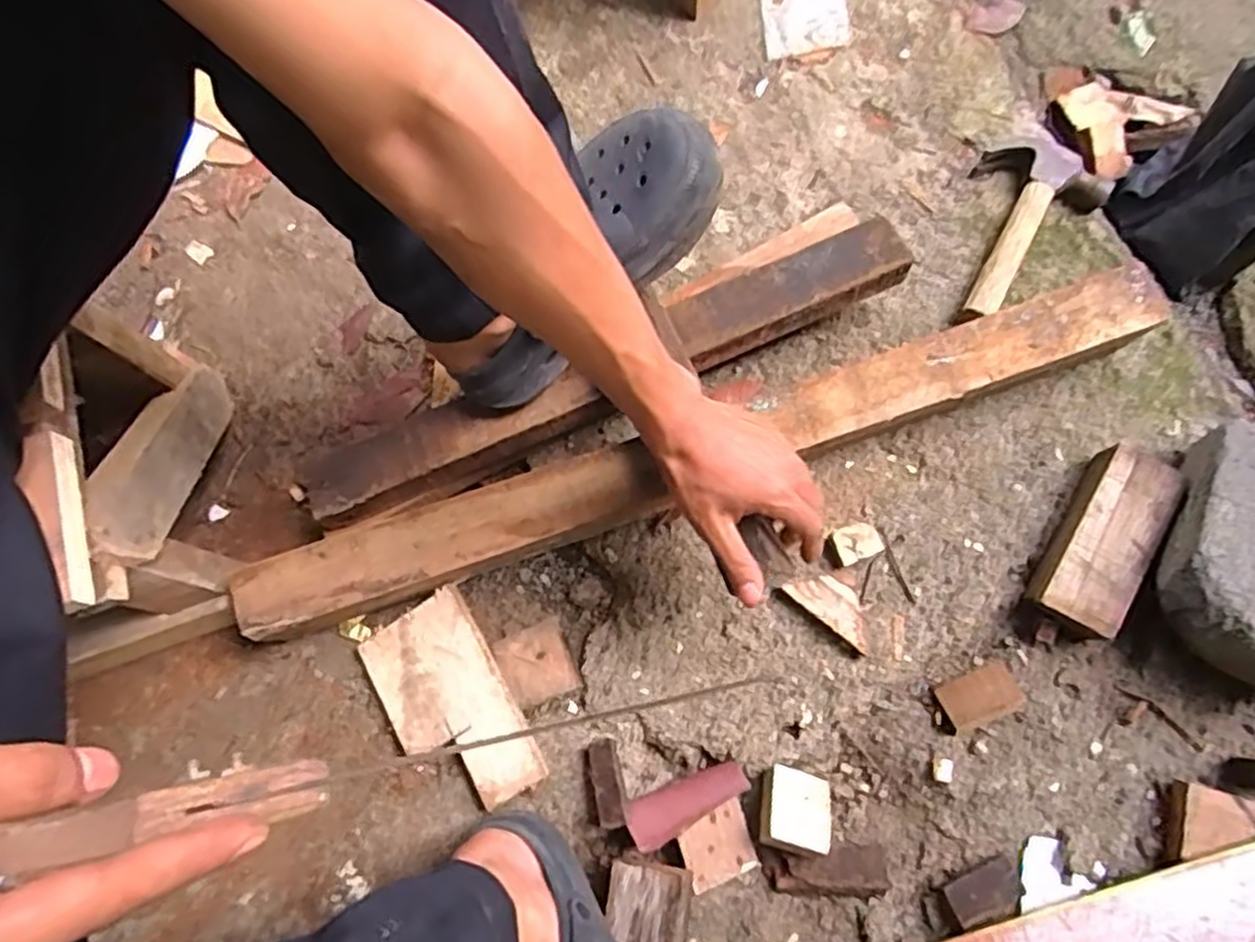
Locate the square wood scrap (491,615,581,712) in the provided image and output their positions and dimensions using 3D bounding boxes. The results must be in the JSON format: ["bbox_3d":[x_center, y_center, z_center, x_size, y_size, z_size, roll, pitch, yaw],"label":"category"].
[{"bbox_3d":[-0.076,0.161,0.626,0.057,0.014,0.063,-21,72,-3],"label":"square wood scrap"}]

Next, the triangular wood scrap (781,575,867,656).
[{"bbox_3d":[0.174,0.113,0.632,0.080,0.017,0.038,37,78,14],"label":"triangular wood scrap"}]

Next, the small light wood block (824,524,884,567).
[{"bbox_3d":[0.194,0.063,0.648,0.046,0.020,0.031,-23,73,-4],"label":"small light wood block"}]

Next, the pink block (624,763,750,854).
[{"bbox_3d":[0.049,0.265,0.591,0.097,0.022,0.037,-18,72,-2],"label":"pink block"}]

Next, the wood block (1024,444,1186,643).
[{"bbox_3d":[0.398,0.059,0.629,0.074,0.046,0.159,34,78,13],"label":"wood block"}]

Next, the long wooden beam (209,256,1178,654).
[{"bbox_3d":[0.068,-0.014,0.638,0.795,0.077,0.065,-19,72,-2],"label":"long wooden beam"}]

